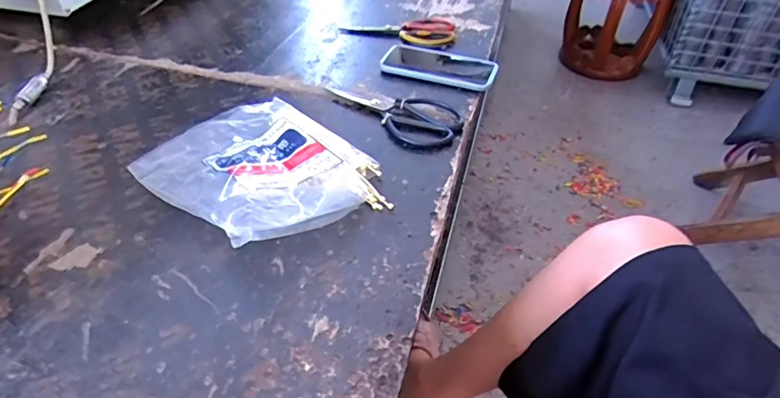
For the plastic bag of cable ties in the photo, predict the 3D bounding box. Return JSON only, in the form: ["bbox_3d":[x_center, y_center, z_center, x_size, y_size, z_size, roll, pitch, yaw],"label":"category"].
[{"bbox_3d":[-0.143,-0.046,0.525,0.260,0.058,0.203,35,52,30],"label":"plastic bag of cable ties"}]

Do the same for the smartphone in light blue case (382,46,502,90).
[{"bbox_3d":[0.075,-0.203,0.716,0.167,0.009,0.090,18,45,16],"label":"smartphone in light blue case"}]

